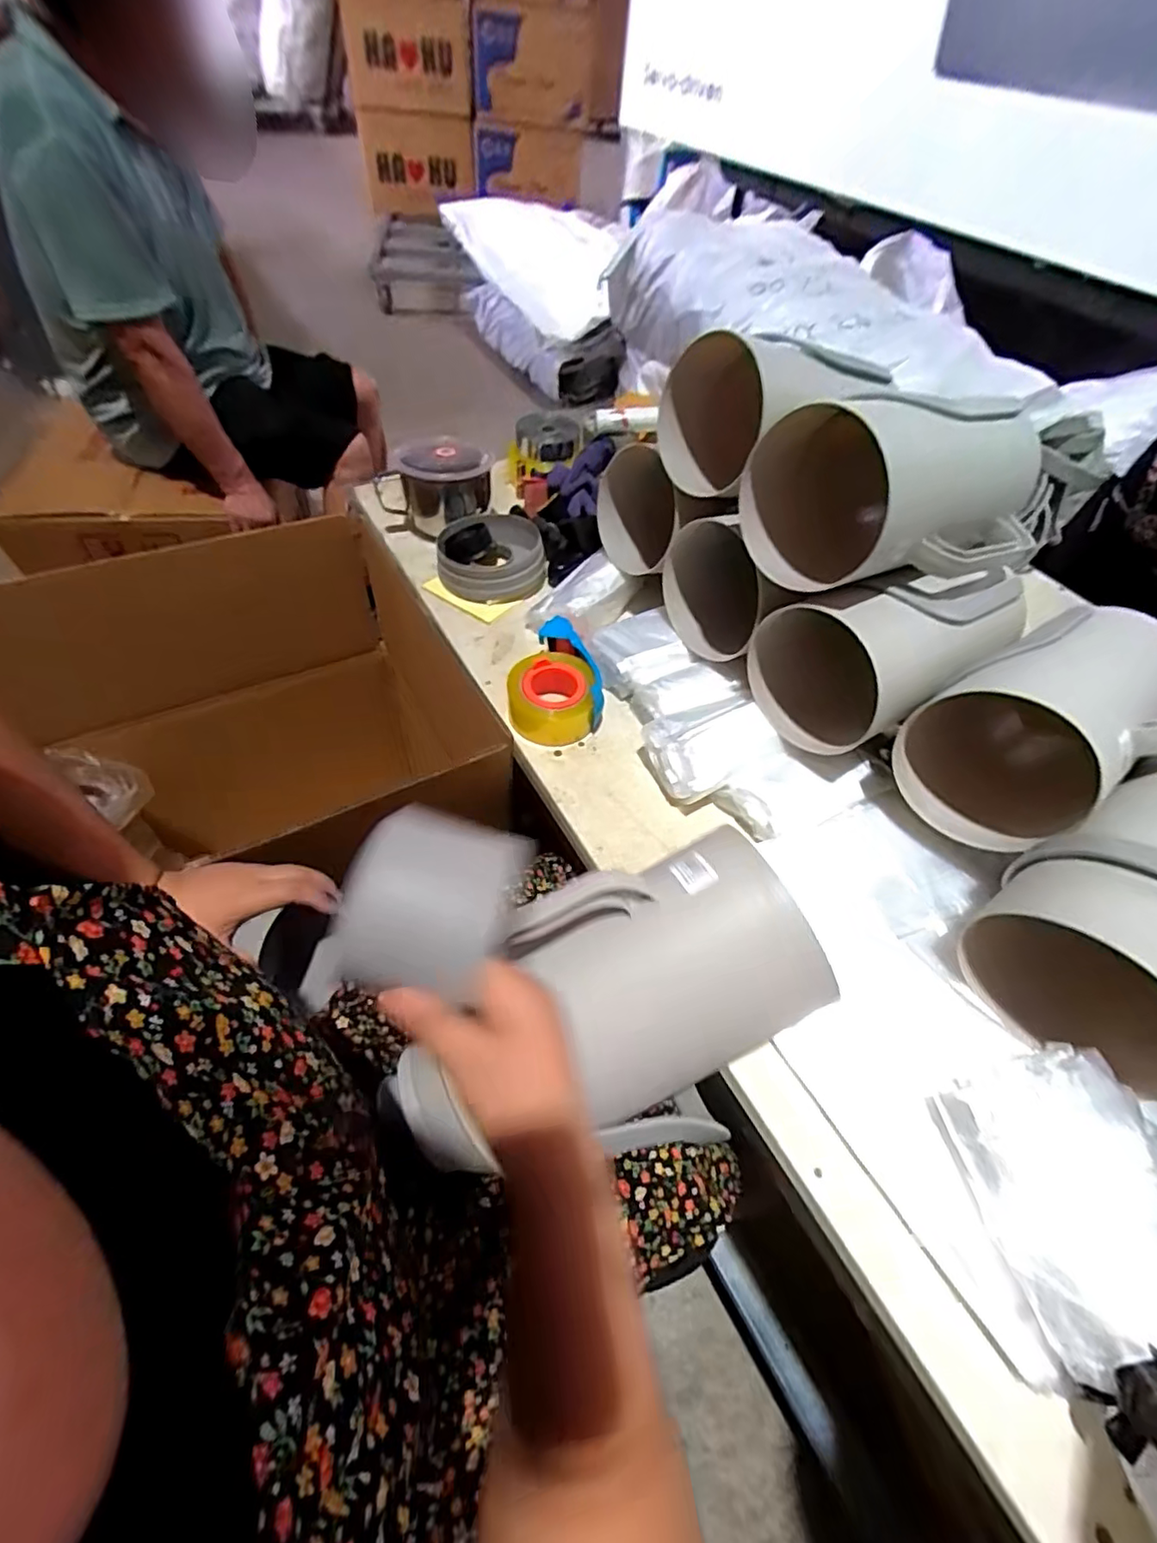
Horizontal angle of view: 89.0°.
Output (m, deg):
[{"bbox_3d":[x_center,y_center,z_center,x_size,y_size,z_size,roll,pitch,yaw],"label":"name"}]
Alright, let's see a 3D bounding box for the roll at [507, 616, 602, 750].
[{"bbox_3d":[-0.035,-0.110,0.717,0.110,0.059,0.154,-9,55,-11],"label":"roll"}]

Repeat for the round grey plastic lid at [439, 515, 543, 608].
[{"bbox_3d":[-0.127,-0.318,0.866,0.148,0.053,0.152,-3,54,-7],"label":"round grey plastic lid"}]

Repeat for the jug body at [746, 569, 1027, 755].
[{"bbox_3d":[0.334,-0.132,0.653,0.254,0.167,0.157,-25,59,-22],"label":"jug body"}]

